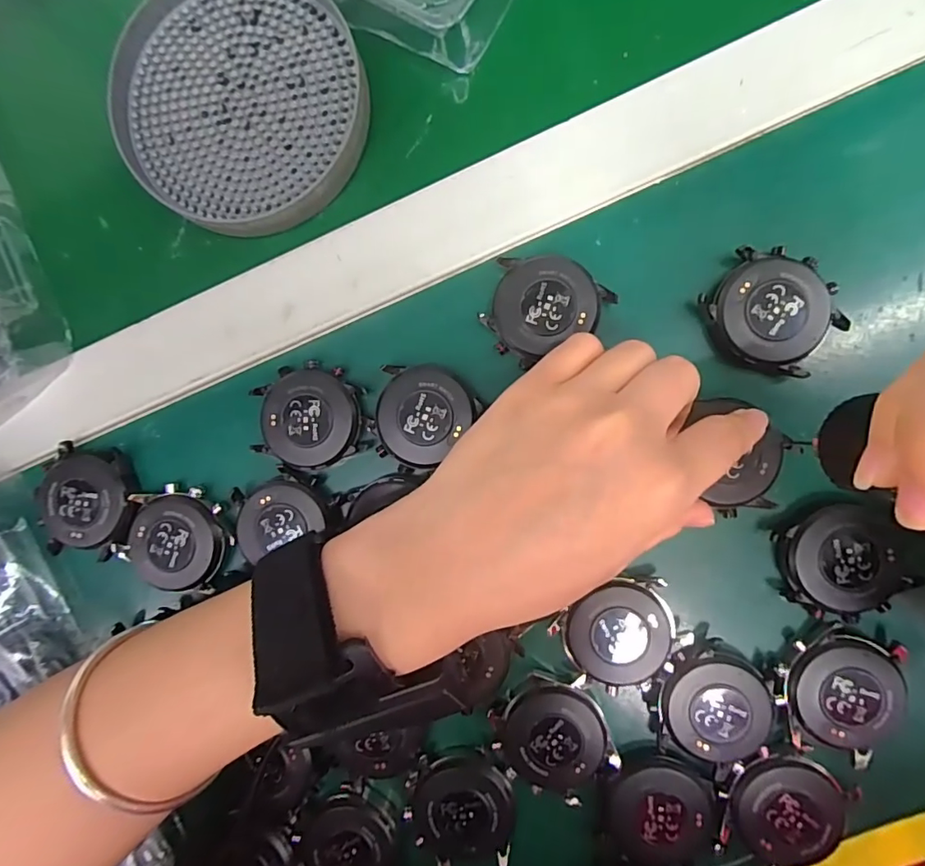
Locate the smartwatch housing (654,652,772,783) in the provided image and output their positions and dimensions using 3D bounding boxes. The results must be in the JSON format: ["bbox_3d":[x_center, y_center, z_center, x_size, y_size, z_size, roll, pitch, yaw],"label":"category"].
[{"bbox_3d":[0.106,0.116,0.211,0.045,0.009,0.047,0,91,6],"label":"smartwatch housing"}]

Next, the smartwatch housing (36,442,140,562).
[{"bbox_3d":[-0.174,0.032,0.239,0.047,0.014,0.050,7,92,6],"label":"smartwatch housing"}]

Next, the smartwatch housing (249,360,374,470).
[{"bbox_3d":[-0.068,-0.008,0.226,0.047,0.007,0.045,-4,90,6],"label":"smartwatch housing"}]

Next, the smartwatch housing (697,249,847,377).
[{"bbox_3d":[0.126,-0.049,0.210,0.049,0.012,0.048,0,91,6],"label":"smartwatch housing"}]

